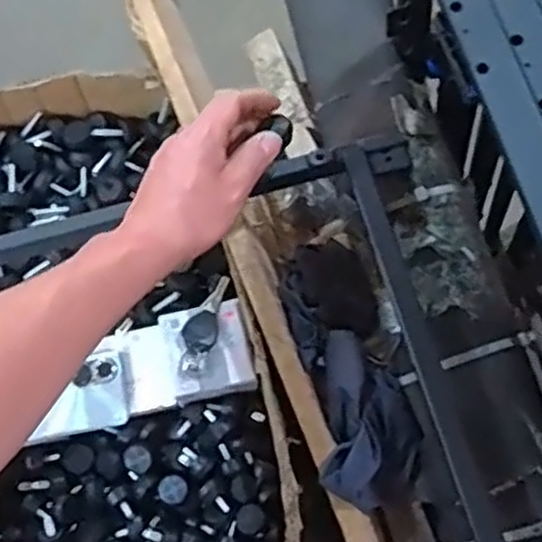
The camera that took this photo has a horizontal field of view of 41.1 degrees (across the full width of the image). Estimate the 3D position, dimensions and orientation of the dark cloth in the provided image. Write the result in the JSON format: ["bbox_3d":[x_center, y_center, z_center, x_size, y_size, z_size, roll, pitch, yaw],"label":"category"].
[{"bbox_3d":[0.068,0.080,0.624,0.084,0.054,0.231,-10,73,-3],"label":"dark cloth"}]

